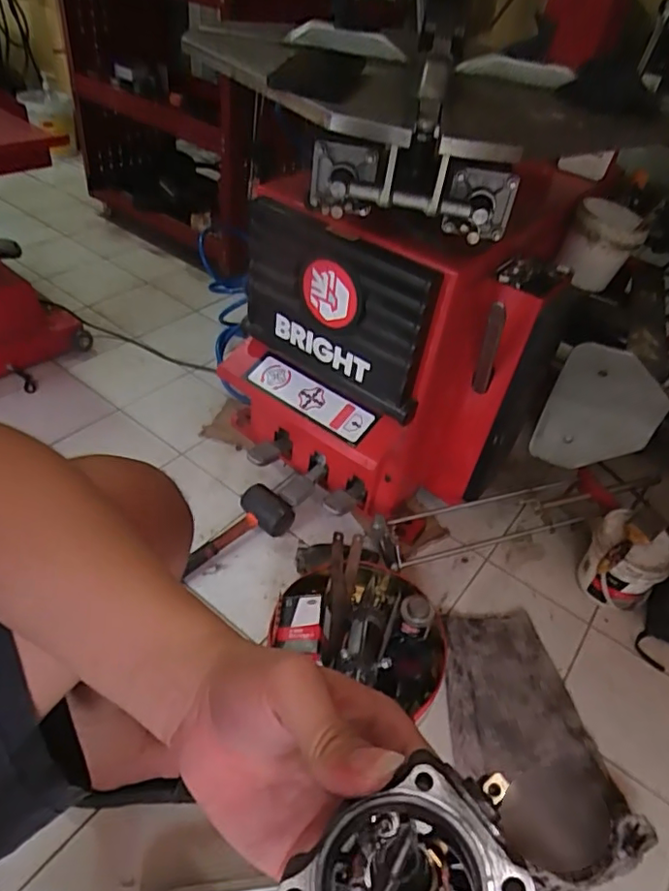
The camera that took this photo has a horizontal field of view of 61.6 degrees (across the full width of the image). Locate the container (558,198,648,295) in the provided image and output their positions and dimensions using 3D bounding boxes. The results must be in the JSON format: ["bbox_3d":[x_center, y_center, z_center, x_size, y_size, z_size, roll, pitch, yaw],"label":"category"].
[{"bbox_3d":[0.473,-0.354,1.003,0.122,0.119,0.129,21,44,13],"label":"container"}]

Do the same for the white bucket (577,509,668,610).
[{"bbox_3d":[0.501,0.211,0.964,0.129,0.134,0.128,5,43,-4],"label":"white bucket"}]

